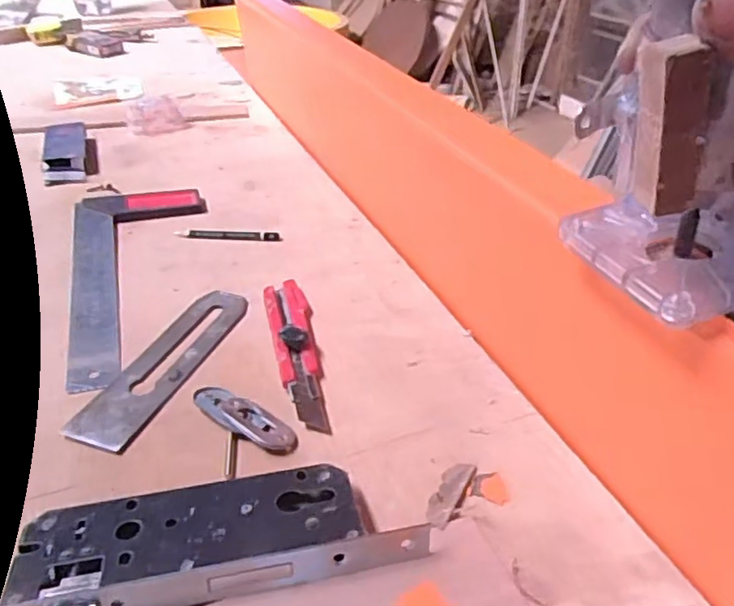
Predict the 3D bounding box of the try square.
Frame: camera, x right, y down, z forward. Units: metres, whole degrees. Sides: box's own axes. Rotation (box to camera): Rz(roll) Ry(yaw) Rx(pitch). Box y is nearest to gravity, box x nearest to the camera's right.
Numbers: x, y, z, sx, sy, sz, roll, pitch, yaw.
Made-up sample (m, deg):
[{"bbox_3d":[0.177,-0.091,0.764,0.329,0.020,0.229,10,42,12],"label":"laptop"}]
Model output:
[{"bbox_3d":[-0.202,-0.034,0.576,0.123,0.017,0.302,-7,34,-16],"label":"try square"}]

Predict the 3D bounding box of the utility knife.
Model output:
[{"bbox_3d":[-0.054,0.028,0.479,0.033,0.019,0.164,-5,33,-13],"label":"utility knife"}]

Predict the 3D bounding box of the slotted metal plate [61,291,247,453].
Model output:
[{"bbox_3d":[-0.146,0.041,0.475,0.047,0.004,0.183,11,34,15],"label":"slotted metal plate"}]

